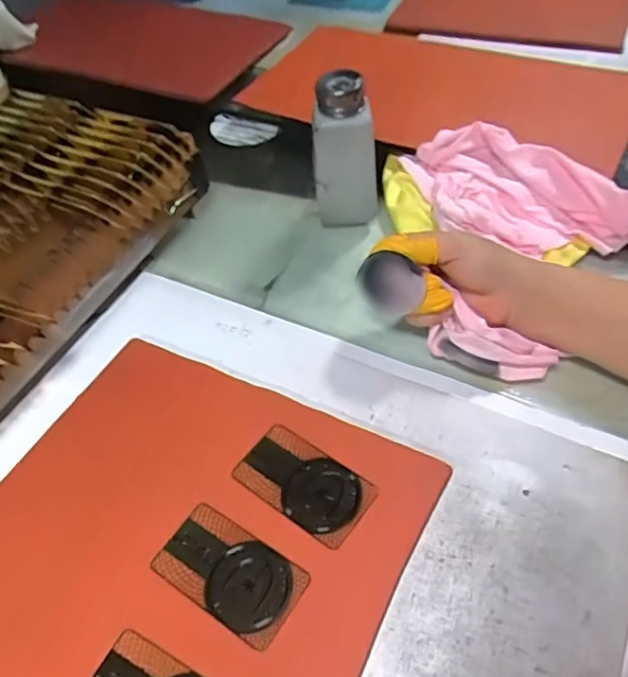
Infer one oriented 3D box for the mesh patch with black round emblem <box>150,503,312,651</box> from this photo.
[{"bbox_3d":[-0.049,0.135,0.343,0.085,0.004,0.048,25,57,24],"label":"mesh patch with black round emblem"}]

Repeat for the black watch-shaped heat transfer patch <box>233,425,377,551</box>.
[{"bbox_3d":[-0.007,0.091,0.376,0.085,0.004,0.048,28,58,26],"label":"black watch-shaped heat transfer patch"}]

